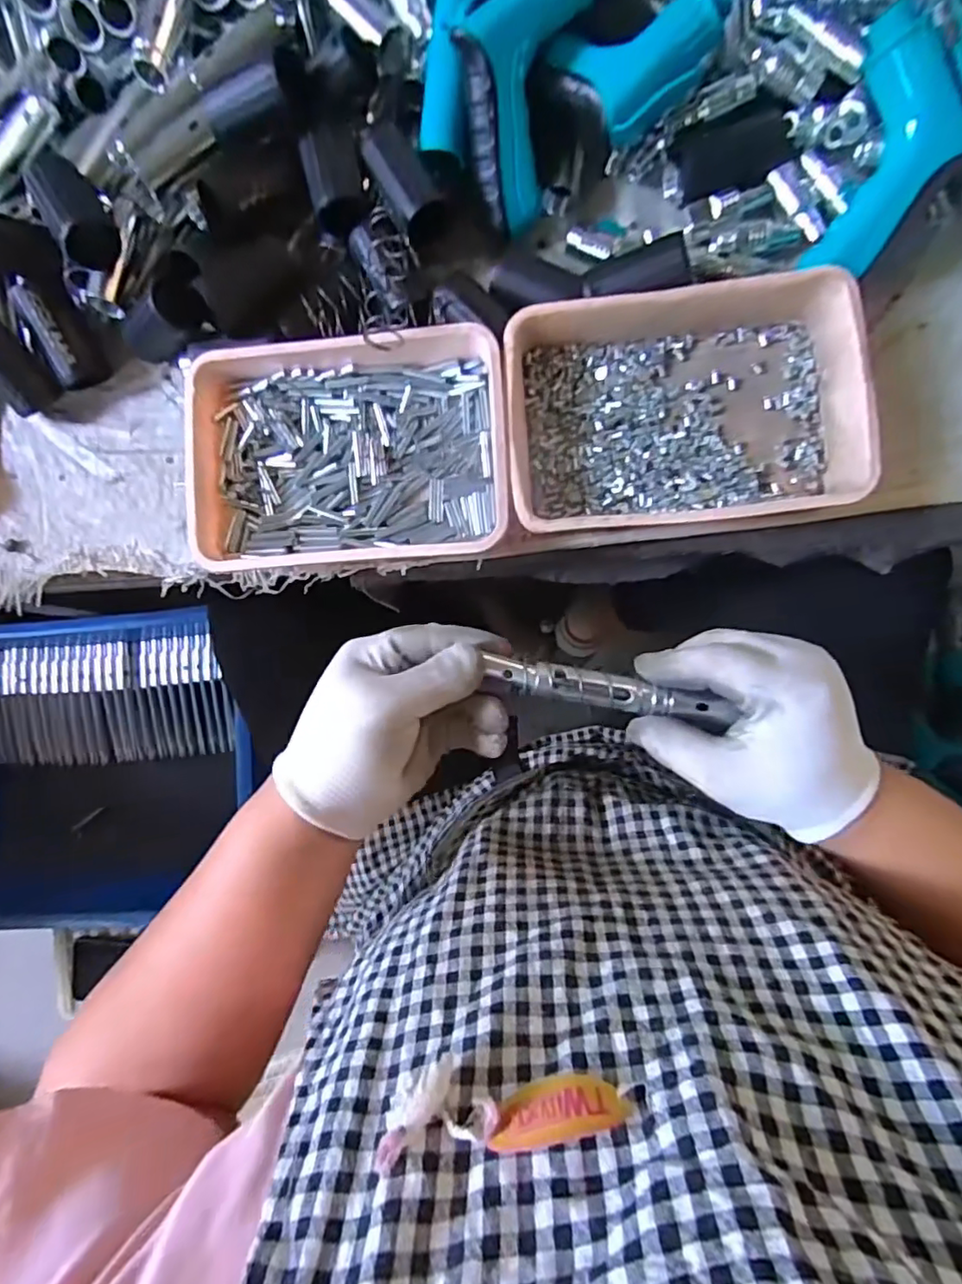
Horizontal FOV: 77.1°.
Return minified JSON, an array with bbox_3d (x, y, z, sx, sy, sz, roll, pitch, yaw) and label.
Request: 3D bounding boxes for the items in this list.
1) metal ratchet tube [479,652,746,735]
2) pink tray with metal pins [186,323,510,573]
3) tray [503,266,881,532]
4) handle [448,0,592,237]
[{"bbox_3d":[0.063,0.025,0.300,0.120,0.013,0.017,10,88,1],"label":"metal ratchet tube"},{"bbox_3d":[-0.083,-0.119,0.381,0.199,0.035,0.140,-2,86,6],"label":"pink tray with metal pins"},{"bbox_3d":[0.118,-0.140,0.366,0.202,0.040,0.145,-5,86,6],"label":"tray"},{"bbox_3d":[0.019,-0.323,0.354,0.071,0.029,0.131,-2,126,-18],"label":"handle"}]

